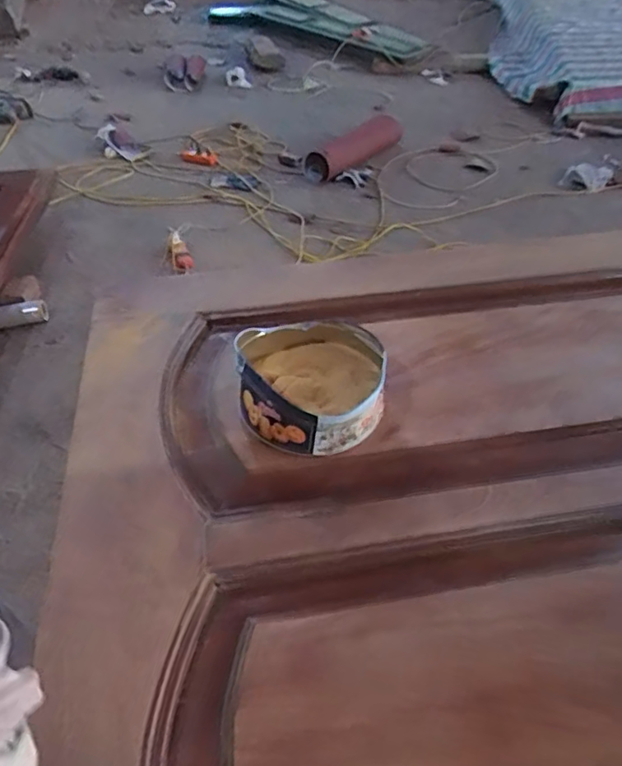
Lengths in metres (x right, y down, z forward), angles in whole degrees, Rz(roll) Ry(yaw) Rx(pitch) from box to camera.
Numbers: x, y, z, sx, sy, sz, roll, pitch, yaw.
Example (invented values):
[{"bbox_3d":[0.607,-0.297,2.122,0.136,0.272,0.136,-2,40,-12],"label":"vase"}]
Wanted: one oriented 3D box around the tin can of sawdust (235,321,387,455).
[{"bbox_3d":[-0.002,0.002,0.584,0.146,0.063,0.145,-1,46,1],"label":"tin can of sawdust"}]

